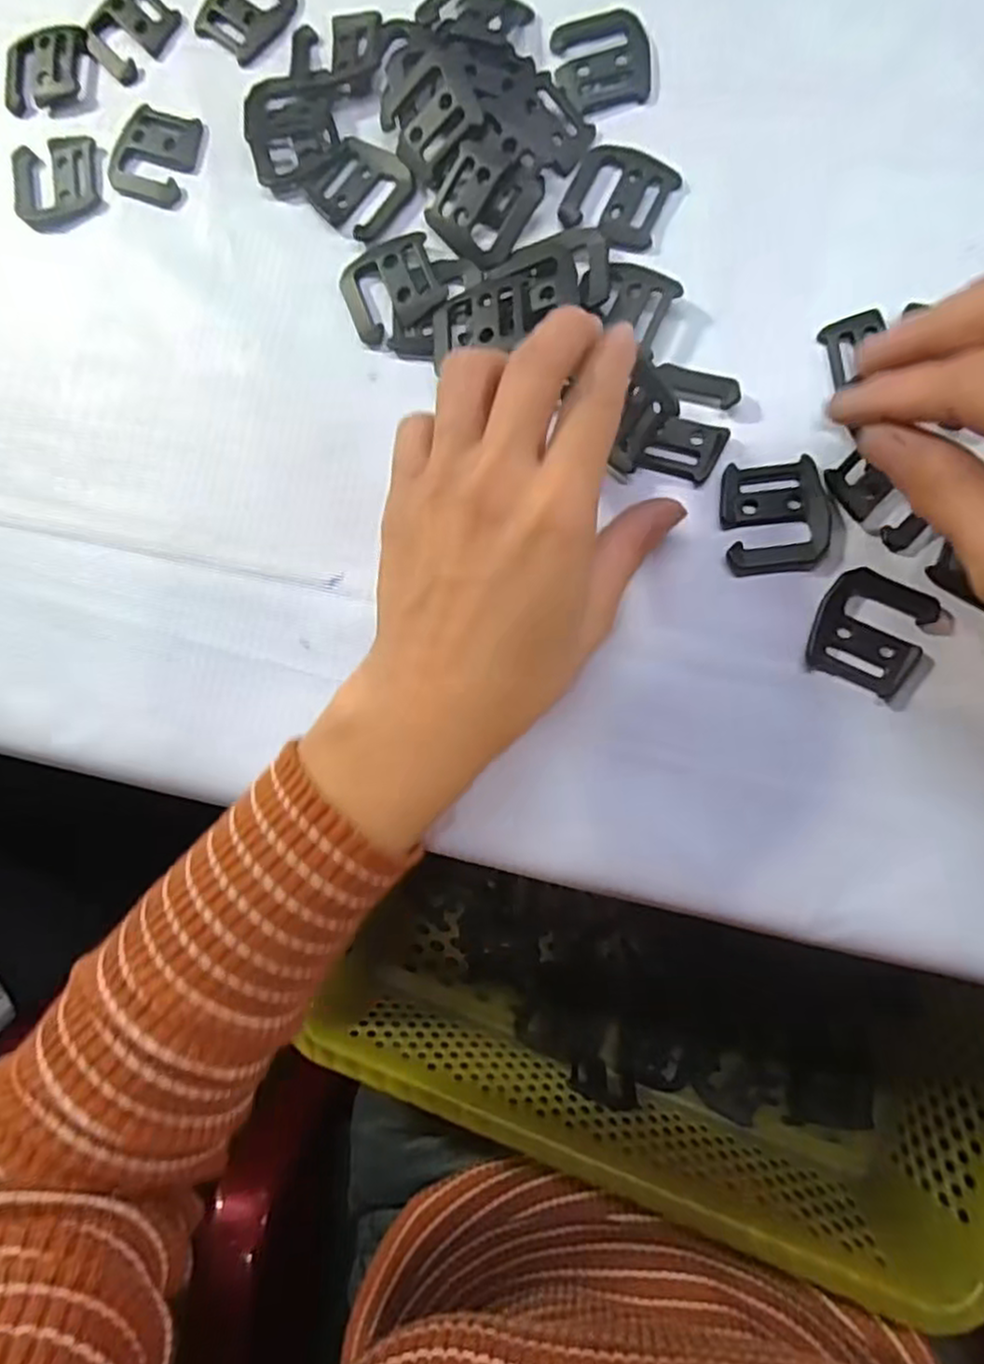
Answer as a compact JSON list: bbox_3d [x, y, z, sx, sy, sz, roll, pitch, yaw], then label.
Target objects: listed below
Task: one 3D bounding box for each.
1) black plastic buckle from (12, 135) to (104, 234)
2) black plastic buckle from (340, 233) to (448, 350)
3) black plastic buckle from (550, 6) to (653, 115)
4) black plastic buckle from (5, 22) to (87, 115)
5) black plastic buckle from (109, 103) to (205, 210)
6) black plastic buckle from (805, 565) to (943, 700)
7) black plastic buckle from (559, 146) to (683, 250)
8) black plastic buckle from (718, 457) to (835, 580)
[{"bbox_3d":[-0.193,-0.222,0.309,0.041,0.004,0.040,-12,85,7],"label":"black plastic buckle"},{"bbox_3d":[-0.040,-0.158,0.279,0.038,0.005,0.038,-22,84,6],"label":"black plastic buckle"},{"bbox_3d":[0.043,-0.246,0.275,0.036,0.004,0.043,-6,86,7],"label":"black plastic buckle"},{"bbox_3d":[-0.200,-0.274,0.312,0.040,0.007,0.031,0,86,8],"label":"black plastic buckle"},{"bbox_3d":[-0.146,-0.228,0.303,0.040,0.004,0.040,20,89,9],"label":"black plastic buckle"},{"bbox_3d":[0.133,-0.018,0.245,0.037,0.004,0.039,24,90,9],"label":"black plastic buckle"},{"bbox_3d":[0.048,-0.188,0.270,0.039,0.004,0.037,28,91,9],"label":"black plastic buckle"},{"bbox_3d":[0.102,-0.060,0.252,0.036,0.004,0.040,-7,86,7],"label":"black plastic buckle"}]

